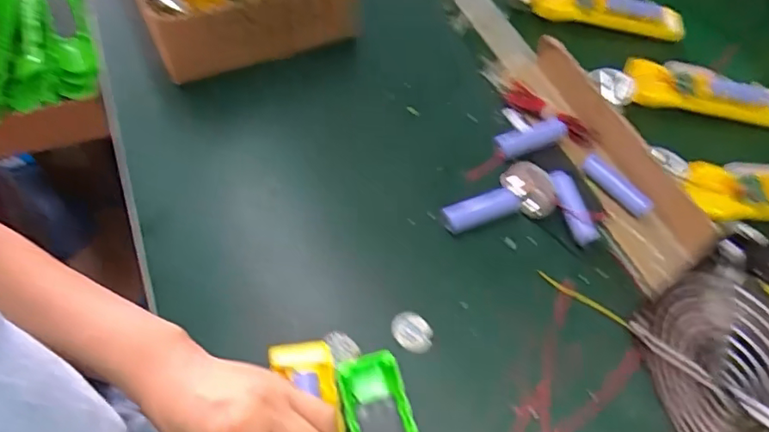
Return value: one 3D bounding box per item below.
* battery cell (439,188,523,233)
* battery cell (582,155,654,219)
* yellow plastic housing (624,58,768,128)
[{"bbox_3d":[0.084,-0.004,0.483,0.068,0.021,0.020,-17,57,-12],"label":"battery cell"},{"bbox_3d":[0.204,-0.026,0.487,0.016,0.019,0.068,-40,76,-22],"label":"battery cell"},{"bbox_3d":[0.338,-0.124,0.580,0.183,0.032,0.046,11,56,-4],"label":"yellow plastic housing"}]

